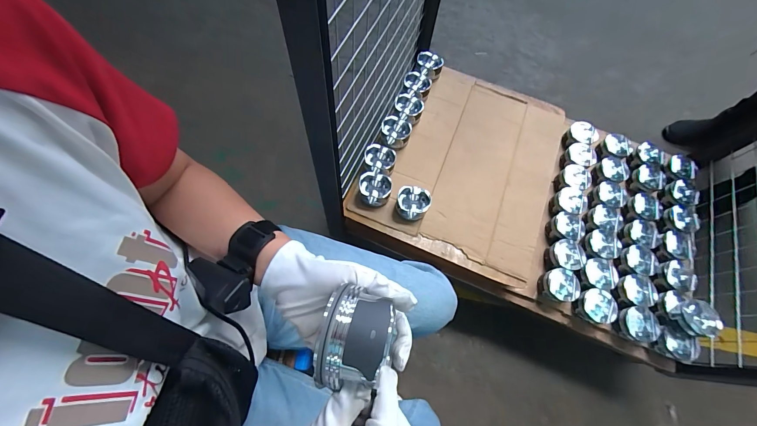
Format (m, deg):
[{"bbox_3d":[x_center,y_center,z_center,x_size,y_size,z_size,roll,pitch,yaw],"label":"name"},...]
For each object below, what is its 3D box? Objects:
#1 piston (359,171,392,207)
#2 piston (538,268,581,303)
[{"bbox_3d":[-0.009,-0.062,0.855,0.086,0.052,0.084,4,67,-1],"label":"piston"},{"bbox_3d":[0.468,0.190,0.831,0.080,0.054,0.081,1,67,-3],"label":"piston"}]

